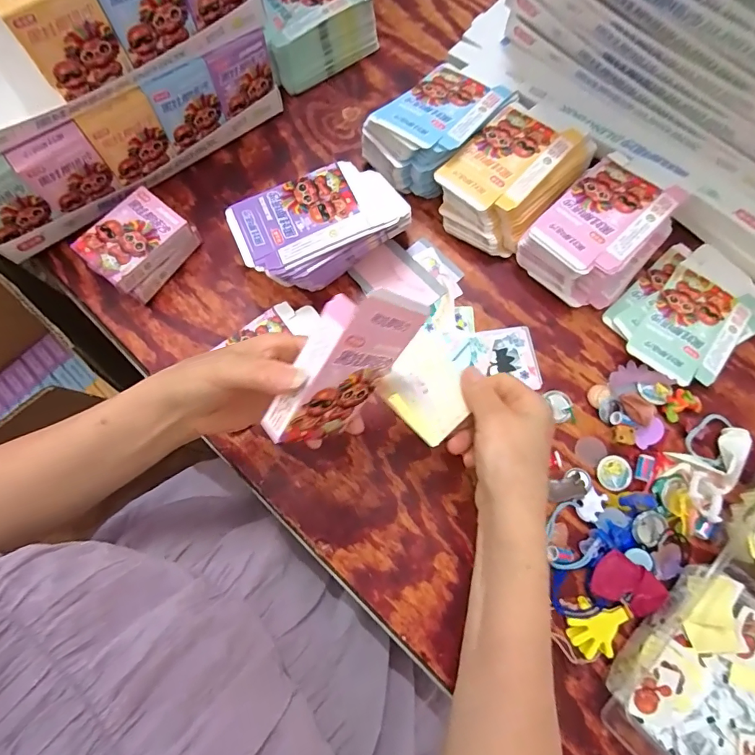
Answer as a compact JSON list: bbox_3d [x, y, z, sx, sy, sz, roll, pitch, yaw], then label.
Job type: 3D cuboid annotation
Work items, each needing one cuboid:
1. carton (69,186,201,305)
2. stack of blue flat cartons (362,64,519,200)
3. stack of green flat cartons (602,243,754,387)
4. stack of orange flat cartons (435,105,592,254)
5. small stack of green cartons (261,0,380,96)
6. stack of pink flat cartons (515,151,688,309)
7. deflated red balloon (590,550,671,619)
[{"bbox_3d":[-0.240,-0.133,0.456,0.067,0.049,0.093,37,77,10],"label":"carton"},{"bbox_3d":[0.066,-0.269,0.482,0.162,0.066,0.093,-41,77,-11],"label":"stack of blue flat cartons"},{"bbox_3d":[0.311,-0.064,0.448,0.148,0.016,0.114,-39,77,-10],"label":"stack of green flat cartons"},{"bbox_3d":[0.139,-0.206,0.468,0.110,0.058,0.154,42,78,11],"label":"stack of orange flat cartons"},{"bbox_3d":[-0.079,-0.416,0.530,0.140,0.059,0.098,-34,76,-9],"label":"small stack of green cartons"},{"bbox_3d":[0.227,-0.144,0.449,0.145,0.060,0.104,-43,78,-11],"label":"stack of pink flat cartons"},{"bbox_3d":[0.209,0.174,0.374,0.052,0.015,0.038,35,77,10],"label":"deflated red balloon"}]

